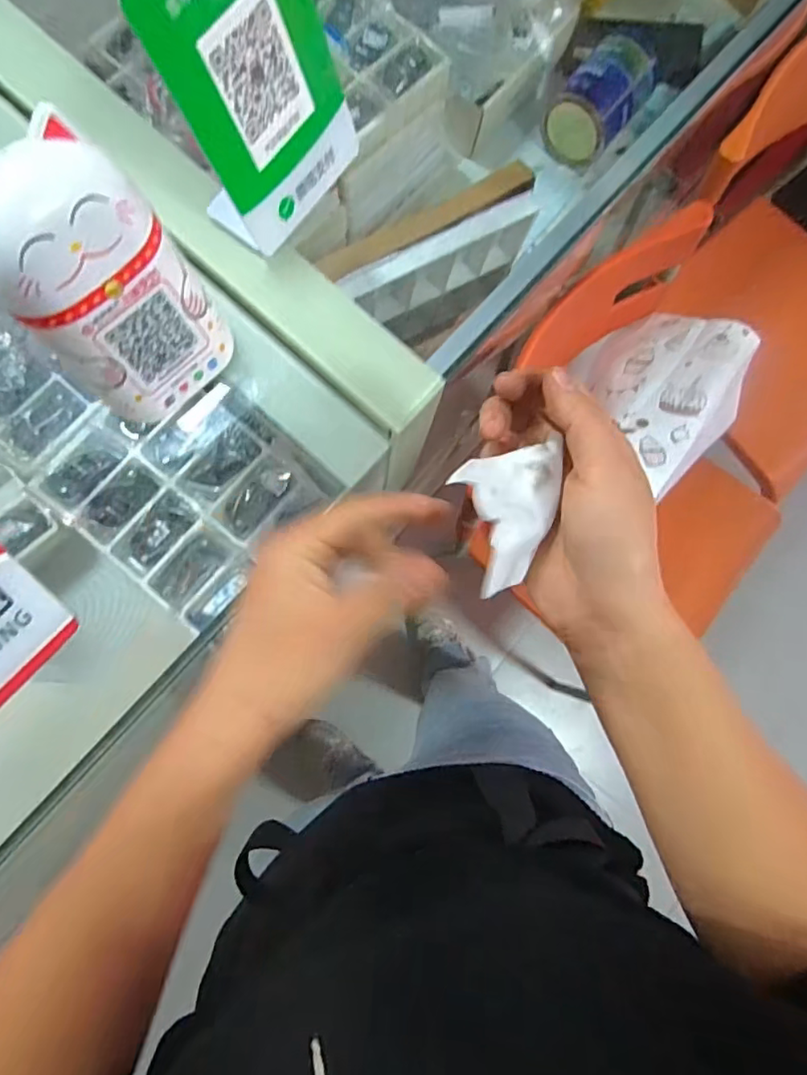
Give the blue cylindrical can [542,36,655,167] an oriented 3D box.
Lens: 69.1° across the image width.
[{"bbox_3d":[0.251,-0.556,0.746,0.092,0.077,0.136,43,81,2],"label":"blue cylindrical can"}]

